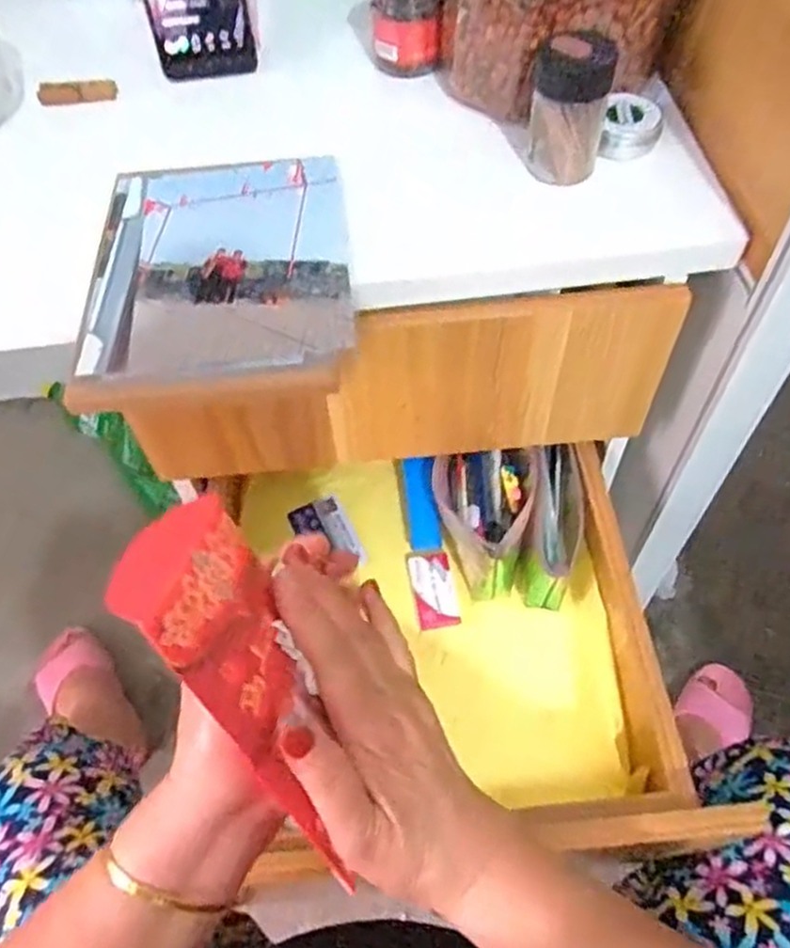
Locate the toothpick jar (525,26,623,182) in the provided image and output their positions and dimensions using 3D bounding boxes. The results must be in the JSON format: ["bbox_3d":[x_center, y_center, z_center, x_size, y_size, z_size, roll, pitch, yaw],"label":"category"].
[{"bbox_3d":[0.119,-0.253,0.498,0.049,0.090,0.057,13,59,11],"label":"toothpick jar"}]

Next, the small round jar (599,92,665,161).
[{"bbox_3d":[0.168,-0.245,0.522,0.039,0.028,0.038,10,58,10],"label":"small round jar"}]

